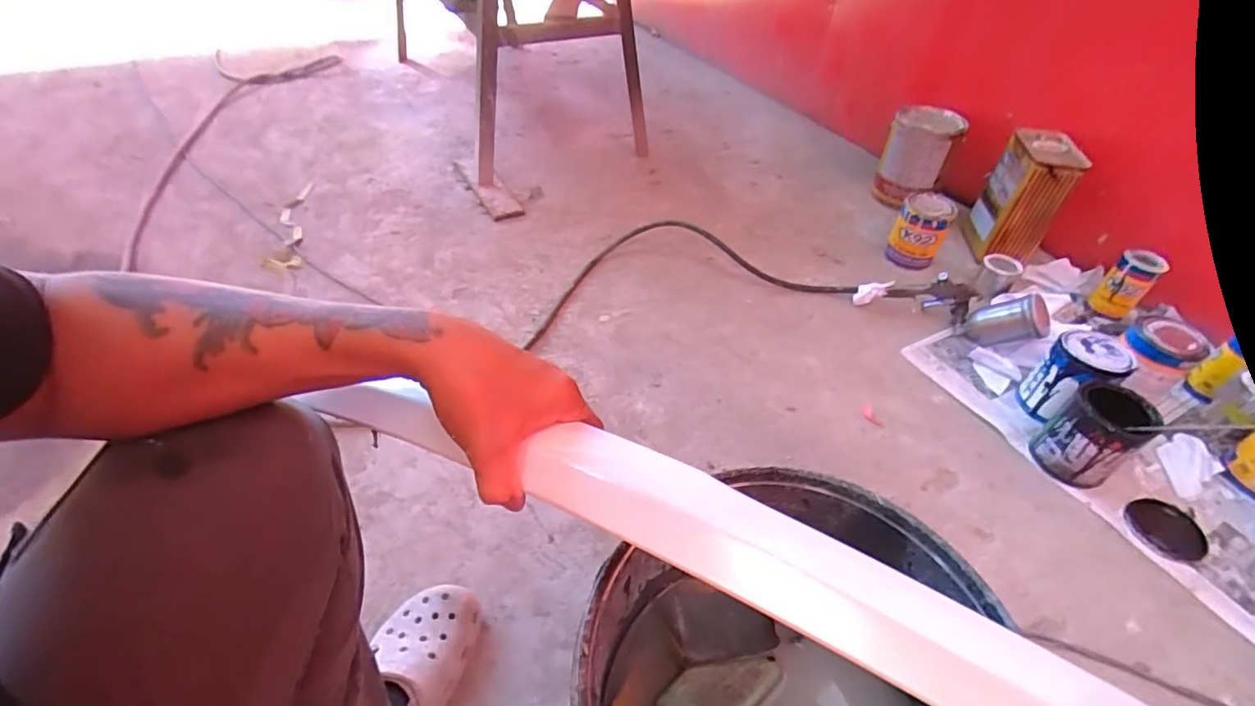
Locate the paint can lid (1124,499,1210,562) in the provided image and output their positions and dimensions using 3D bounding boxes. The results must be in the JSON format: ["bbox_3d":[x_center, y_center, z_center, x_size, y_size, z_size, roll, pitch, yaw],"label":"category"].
[{"bbox_3d":[0.771,0.253,0.793,0.095,0.009,0.092,1,45,-1],"label":"paint can lid"}]

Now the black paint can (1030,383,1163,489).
[{"bbox_3d":[0.698,0.120,0.828,0.112,0.138,0.099,-24,50,-23],"label":"black paint can"}]

